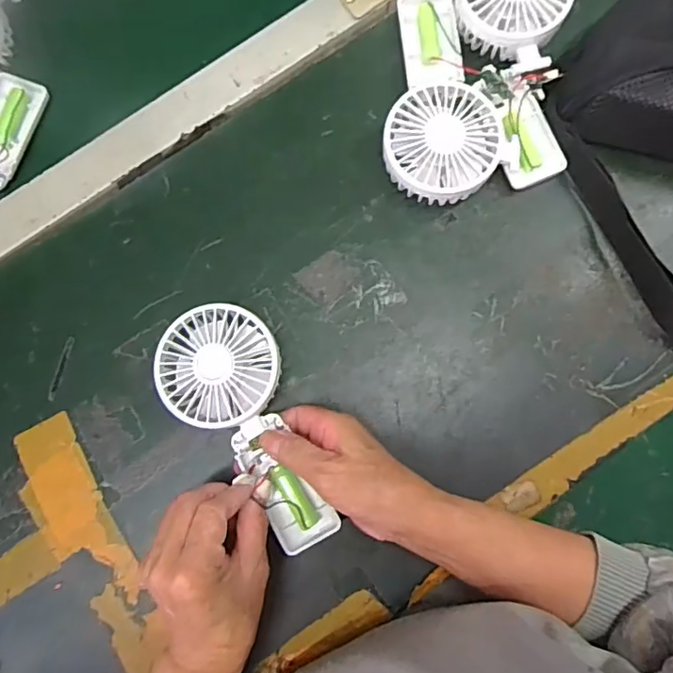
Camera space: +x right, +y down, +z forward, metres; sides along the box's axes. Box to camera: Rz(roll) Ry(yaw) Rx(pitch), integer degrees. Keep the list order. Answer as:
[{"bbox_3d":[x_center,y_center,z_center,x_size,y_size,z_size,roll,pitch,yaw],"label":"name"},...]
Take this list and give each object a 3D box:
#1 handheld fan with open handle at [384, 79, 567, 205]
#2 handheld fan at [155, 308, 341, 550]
[{"bbox_3d":[0.104,-0.156,0.432,0.139,0.043,0.094,-13,83,1],"label":"handheld fan with open handle"},{"bbox_3d":[-0.061,0.064,0.397,0.081,0.026,0.183,-28,88,-1],"label":"handheld fan"}]

